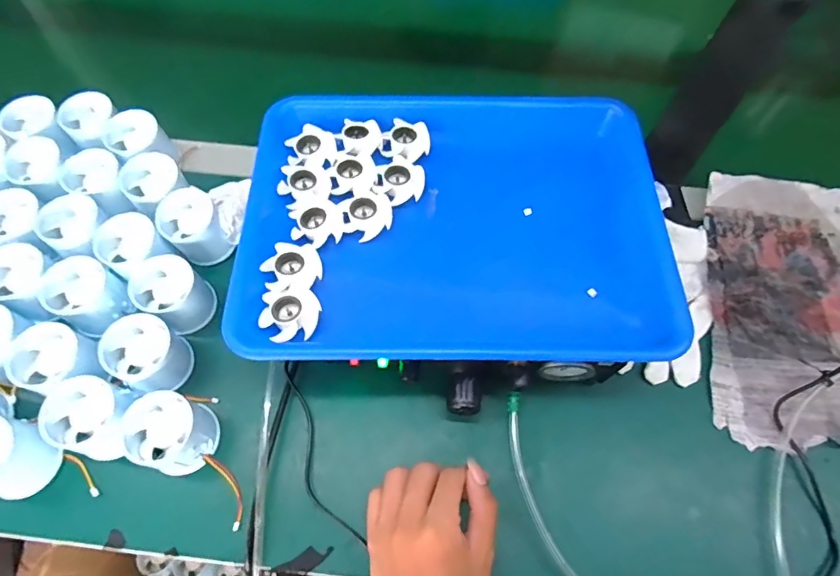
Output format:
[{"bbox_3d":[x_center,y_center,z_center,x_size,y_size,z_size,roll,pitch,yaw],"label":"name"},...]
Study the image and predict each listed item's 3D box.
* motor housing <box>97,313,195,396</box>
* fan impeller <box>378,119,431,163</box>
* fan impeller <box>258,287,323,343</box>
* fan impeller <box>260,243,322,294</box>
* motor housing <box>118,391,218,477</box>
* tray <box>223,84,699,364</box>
[{"bbox_3d":[-0.221,0.054,0.392,0.057,0.044,0.051,32,67,14],"label":"motor housing"},{"bbox_3d":[-0.014,-0.133,0.437,0.045,0.014,0.039,5,63,1],"label":"fan impeller"},{"bbox_3d":[-0.097,0.018,0.360,0.041,0.011,0.041,-4,63,-3],"label":"fan impeller"},{"bbox_3d":[-0.100,-0.017,0.374,0.044,0.011,0.038,-21,66,-12],"label":"fan impeller"},{"bbox_3d":[-0.188,0.110,0.367,0.053,0.048,0.053,1,63,-1],"label":"motor housing"},{"bbox_3d":[0.028,-0.065,0.405,0.332,0.036,0.257,0,63,-1],"label":"tray"}]

